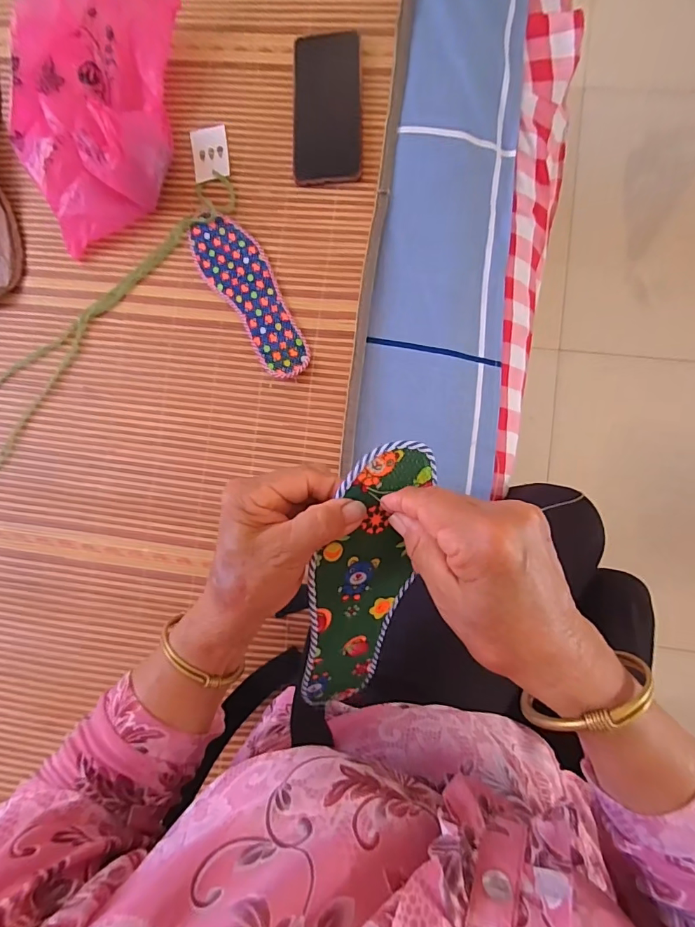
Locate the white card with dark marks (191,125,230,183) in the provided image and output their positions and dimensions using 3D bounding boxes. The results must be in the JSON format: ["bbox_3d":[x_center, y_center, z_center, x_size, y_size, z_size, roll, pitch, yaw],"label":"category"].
[{"bbox_3d":[-0.159,-0.359,0.523,0.041,0.004,0.061,-7,86,5],"label":"white card with dark marks"}]

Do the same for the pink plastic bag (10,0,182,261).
[{"bbox_3d":[-0.286,-0.395,0.492,0.167,0.089,0.291,6,87,5],"label":"pink plastic bag"}]

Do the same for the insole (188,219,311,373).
[{"bbox_3d":[-0.110,-0.189,0.508,0.065,0.014,0.208,-30,84,3],"label":"insole"}]

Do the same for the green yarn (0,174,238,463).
[{"bbox_3d":[-0.347,-0.126,0.540,0.137,0.020,0.574,44,93,4],"label":"green yarn"}]

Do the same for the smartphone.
[{"bbox_3d":[-0.022,-0.396,0.506,0.075,0.008,0.161,2,87,5],"label":"smartphone"}]

